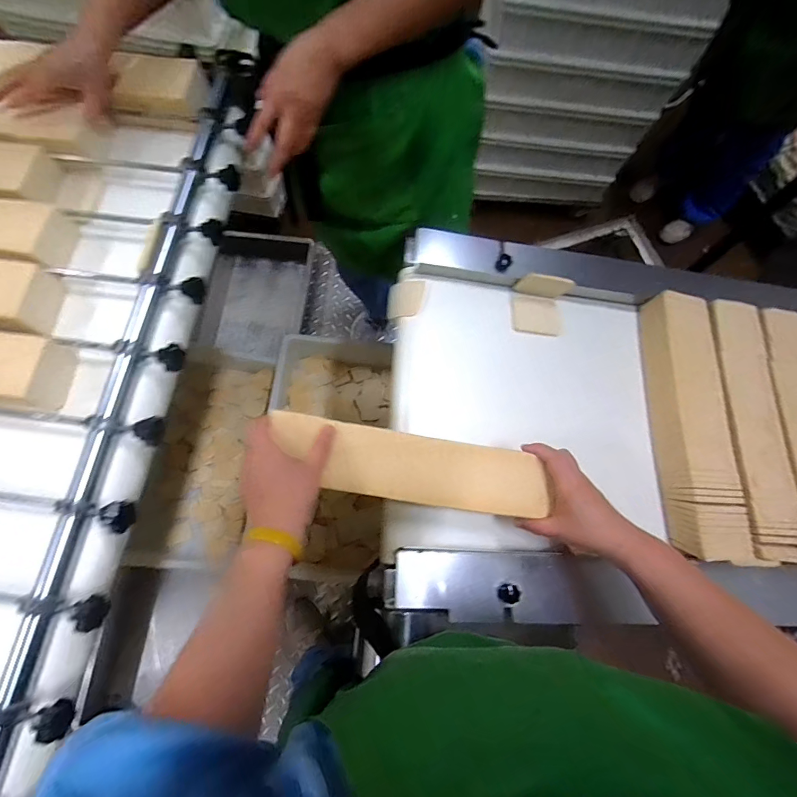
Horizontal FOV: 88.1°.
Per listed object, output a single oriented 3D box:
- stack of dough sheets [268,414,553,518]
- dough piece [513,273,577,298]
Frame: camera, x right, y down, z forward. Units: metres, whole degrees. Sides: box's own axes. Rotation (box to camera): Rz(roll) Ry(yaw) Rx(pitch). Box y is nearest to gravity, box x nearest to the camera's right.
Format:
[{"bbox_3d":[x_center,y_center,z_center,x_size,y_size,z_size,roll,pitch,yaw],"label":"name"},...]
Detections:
[{"bbox_3d":[0.016,0.078,0.469,0.311,0.035,0.079,12,73,-5],"label":"stack of dough sheets"},{"bbox_3d":[0.222,-0.171,0.626,0.084,0.033,0.009,11,50,5],"label":"dough piece"}]

